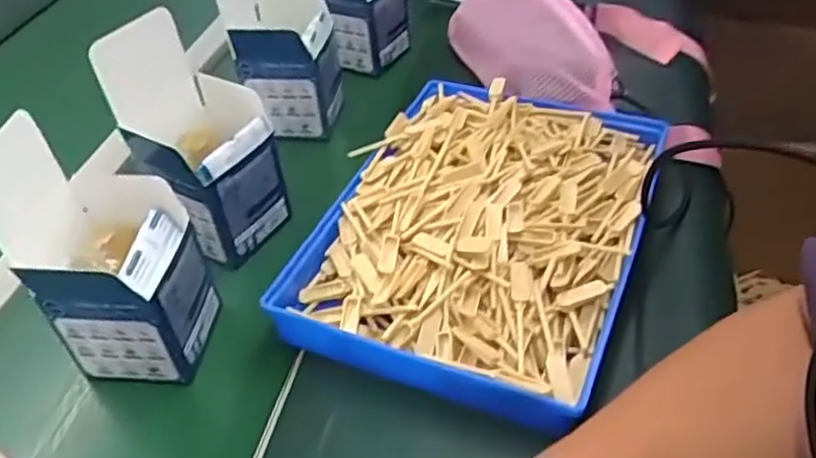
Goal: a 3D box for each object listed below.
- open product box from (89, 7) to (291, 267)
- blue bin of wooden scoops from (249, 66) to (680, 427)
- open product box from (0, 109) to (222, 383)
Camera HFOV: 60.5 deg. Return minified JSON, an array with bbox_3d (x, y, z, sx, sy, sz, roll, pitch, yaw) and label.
[{"bbox_3d":[-0.166,-0.072,0.559,0.095,0.175,0.093,21,49,25],"label":"open product box"},{"bbox_3d":[0.062,-0.014,0.562,0.231,0.047,0.320,14,47,20],"label":"blue bin of wooden scoops"},{"bbox_3d":[-0.200,0.012,0.476,0.093,0.169,0.102,2,44,8],"label":"open product box"}]

